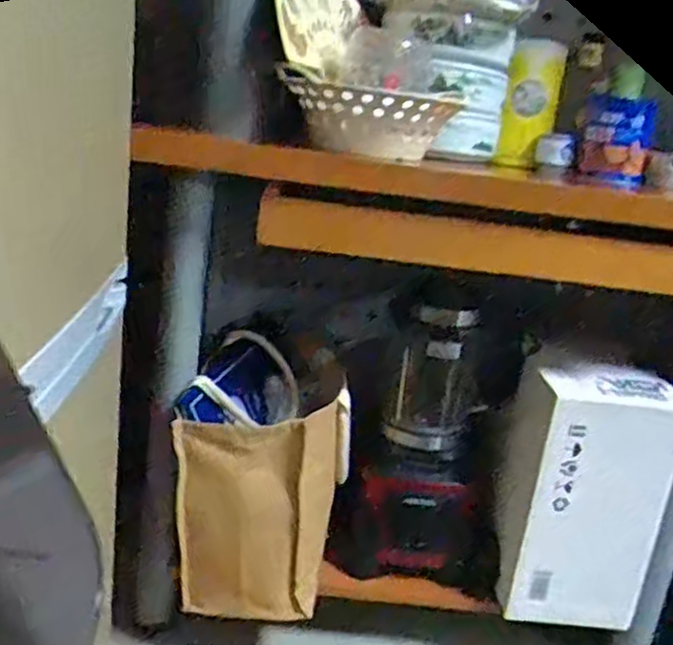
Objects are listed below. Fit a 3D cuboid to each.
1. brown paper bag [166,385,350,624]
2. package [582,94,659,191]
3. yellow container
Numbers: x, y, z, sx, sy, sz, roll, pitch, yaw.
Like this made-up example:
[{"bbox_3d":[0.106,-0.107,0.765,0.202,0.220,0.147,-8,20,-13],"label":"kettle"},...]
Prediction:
[{"bbox_3d":[-0.111,0.261,1.086,0.228,0.291,0.134,7,18,-1],"label":"brown paper bag"},{"bbox_3d":[0.448,-0.286,1.200,0.026,0.156,0.129,-20,36,-27],"label":"package"},{"bbox_3d":[0.321,-0.354,1.237,0.087,0.202,0.075,10,18,7],"label":"yellow container"}]

